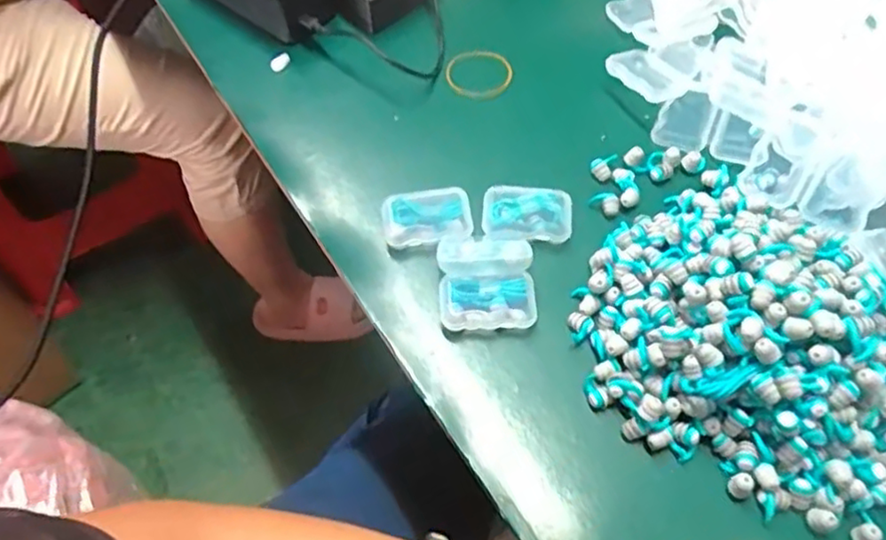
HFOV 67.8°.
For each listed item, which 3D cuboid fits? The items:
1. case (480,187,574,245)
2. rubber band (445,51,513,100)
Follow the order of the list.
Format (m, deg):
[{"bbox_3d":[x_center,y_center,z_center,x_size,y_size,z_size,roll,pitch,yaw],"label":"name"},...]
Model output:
[{"bbox_3d":[0.053,-0.035,0.412,0.055,0.013,0.032,2,59,2],"label":"case"},{"bbox_3d":[0.028,-0.145,0.490,0.051,0.008,0.044,-16,67,-13],"label":"rubber band"}]

